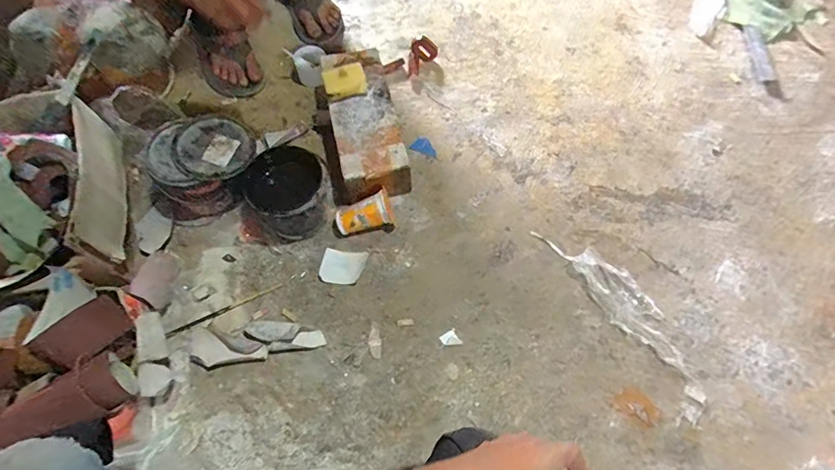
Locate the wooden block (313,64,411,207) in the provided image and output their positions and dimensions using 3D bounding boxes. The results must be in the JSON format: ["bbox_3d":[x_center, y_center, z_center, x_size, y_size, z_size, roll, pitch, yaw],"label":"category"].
[{"bbox_3d":[-0.096,-0.180,0.840,0.121,0.106,0.248,-15,62,-8],"label":"wooden block"}]

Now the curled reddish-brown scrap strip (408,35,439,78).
[{"bbox_3d":[0.011,-0.382,0.976,0.058,0.049,0.089,8,61,4],"label":"curled reddish-brown scrap strip"}]

